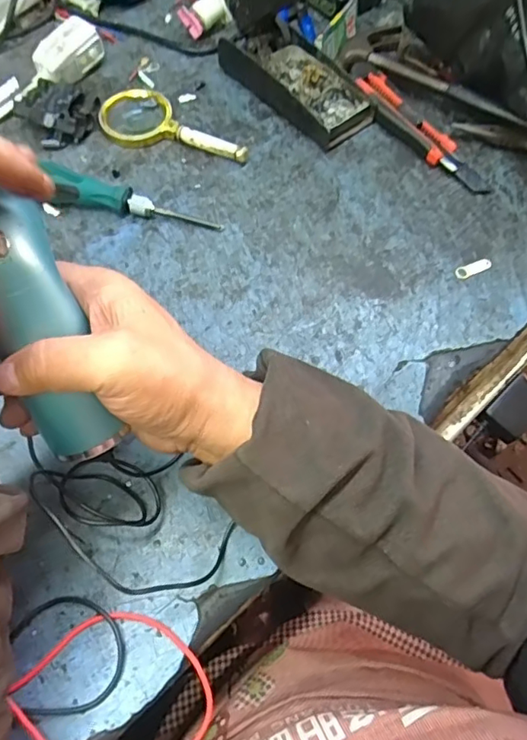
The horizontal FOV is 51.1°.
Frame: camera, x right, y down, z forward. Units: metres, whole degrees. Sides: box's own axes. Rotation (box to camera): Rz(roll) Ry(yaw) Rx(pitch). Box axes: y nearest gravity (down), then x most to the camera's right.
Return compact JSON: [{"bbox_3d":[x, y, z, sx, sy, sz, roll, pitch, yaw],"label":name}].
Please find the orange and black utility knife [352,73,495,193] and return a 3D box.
[{"bbox_3d":[0.150,-0.228,0.528,0.037,0.017,0.169,-31,69,-17],"label":"orange and black utility knife"}]

